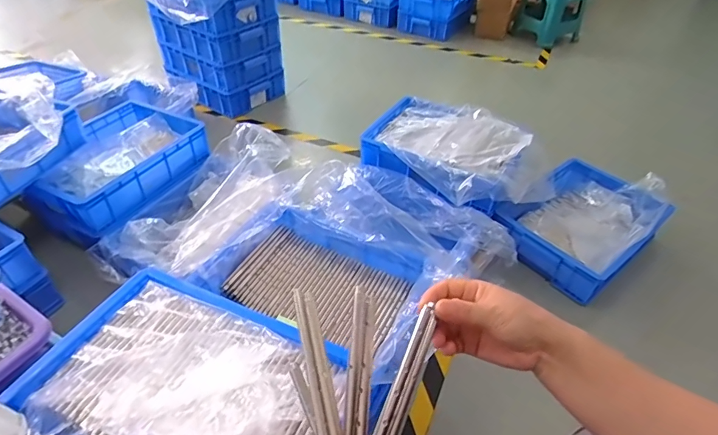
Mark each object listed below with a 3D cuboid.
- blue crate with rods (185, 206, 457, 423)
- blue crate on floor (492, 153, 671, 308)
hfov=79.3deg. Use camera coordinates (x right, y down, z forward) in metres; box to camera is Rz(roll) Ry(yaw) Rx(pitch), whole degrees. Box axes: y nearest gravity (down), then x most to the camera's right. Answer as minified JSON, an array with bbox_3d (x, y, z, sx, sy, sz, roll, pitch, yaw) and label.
[{"bbox_3d":[-0.074,0.125,0.834,0.404,0.118,0.311,22,45,21],"label":"blue crate with rods"},{"bbox_3d":[0.589,0.021,1.156,0.384,0.150,0.301,-29,50,-30],"label":"blue crate on floor"}]

